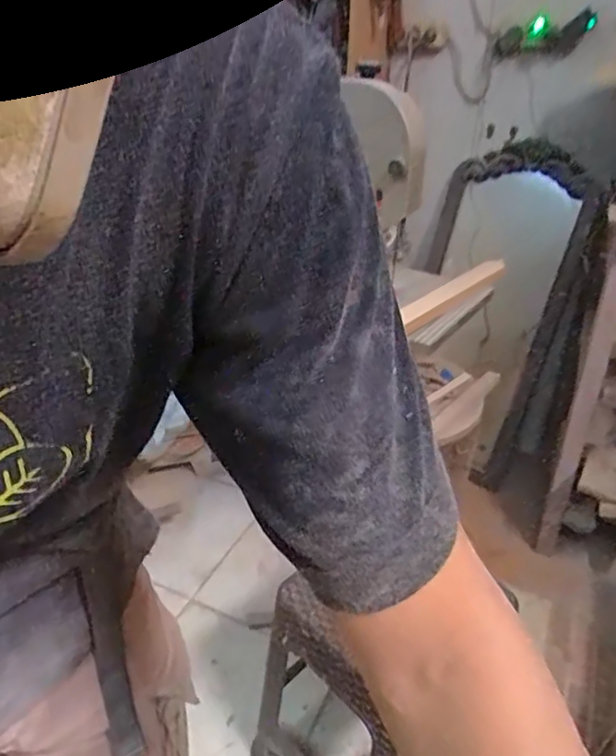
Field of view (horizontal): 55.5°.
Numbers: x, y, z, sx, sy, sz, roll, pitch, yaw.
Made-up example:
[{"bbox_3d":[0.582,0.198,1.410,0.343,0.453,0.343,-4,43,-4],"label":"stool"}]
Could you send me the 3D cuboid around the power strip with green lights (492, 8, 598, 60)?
[{"bbox_3d":[0.552,-0.799,1.379,0.216,0.084,0.042,1,26,23],"label":"power strip with green lights"}]

